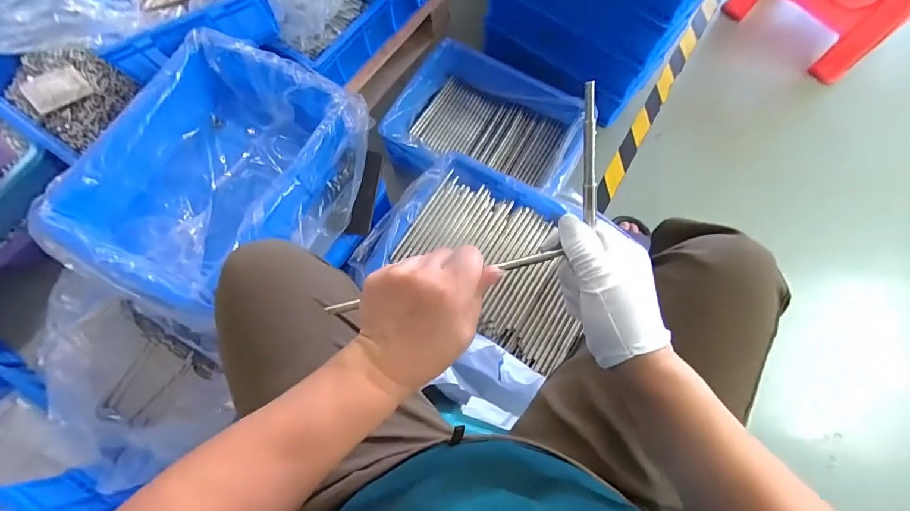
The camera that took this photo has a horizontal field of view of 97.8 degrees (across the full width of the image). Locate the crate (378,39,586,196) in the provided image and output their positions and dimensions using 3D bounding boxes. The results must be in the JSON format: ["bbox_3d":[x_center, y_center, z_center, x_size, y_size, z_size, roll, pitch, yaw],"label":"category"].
[{"bbox_3d":[0.079,-0.292,0.945,0.423,0.109,0.309,24,74,7],"label":"crate"}]

